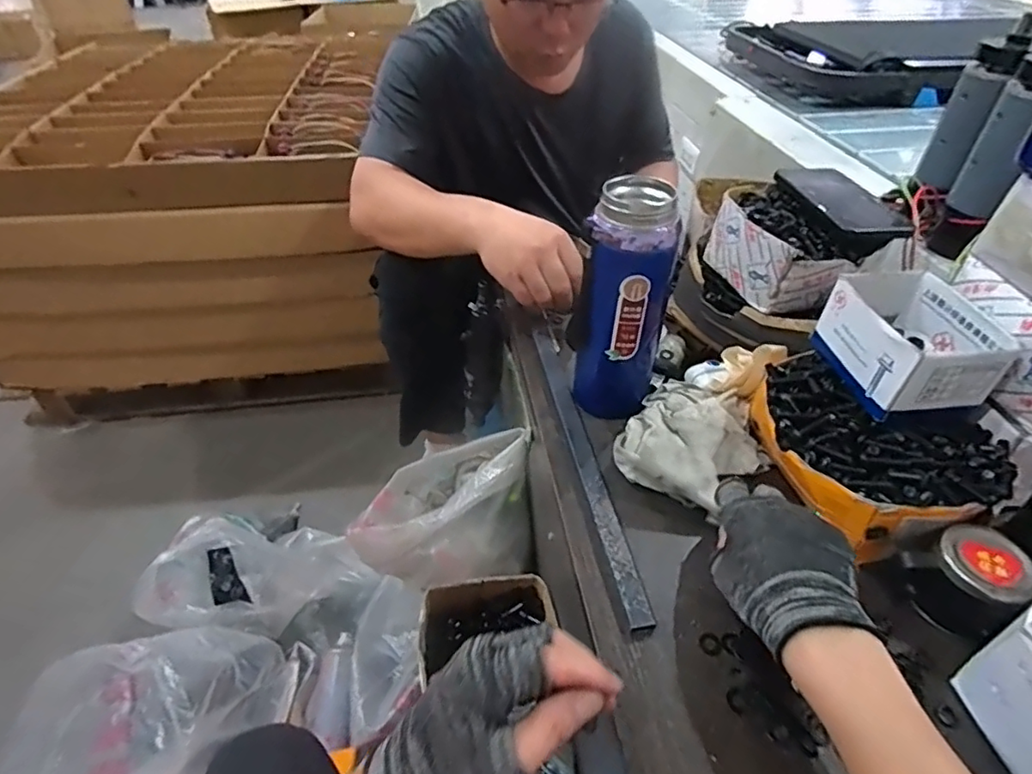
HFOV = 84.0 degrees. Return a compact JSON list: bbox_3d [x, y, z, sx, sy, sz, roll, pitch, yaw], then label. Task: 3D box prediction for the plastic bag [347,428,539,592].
[{"bbox_3d":[-0.105,0.150,0.759,0.238,0.202,0.148,9,43,12],"label":"plastic bag"}]

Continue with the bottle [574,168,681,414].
[{"bbox_3d":[0.095,-0.069,0.529,0.070,0.213,0.070,24,47,27],"label":"bottle"}]

